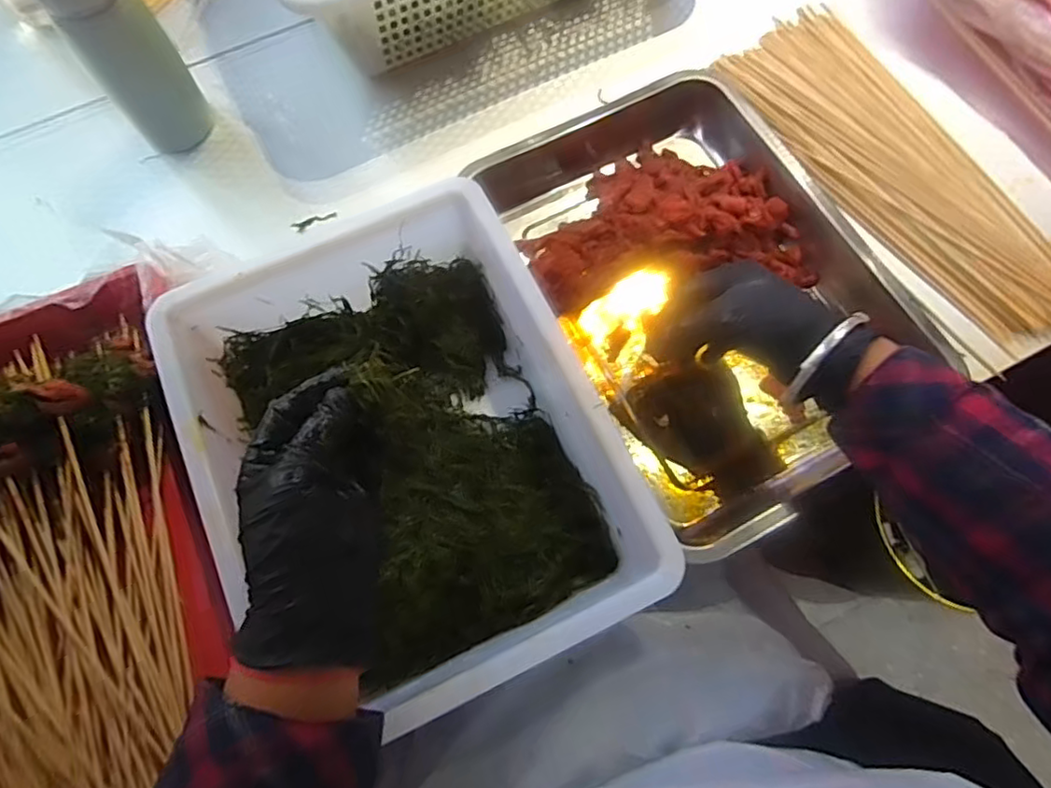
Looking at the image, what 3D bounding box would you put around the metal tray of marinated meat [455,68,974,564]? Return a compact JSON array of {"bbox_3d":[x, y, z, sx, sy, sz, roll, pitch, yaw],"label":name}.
[{"bbox_3d":[0.150,-0.102,0.491,0.262,0.059,0.369,-27,74,-8],"label":"metal tray of marinated meat"}]

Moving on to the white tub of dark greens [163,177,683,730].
[{"bbox_3d":[-0.078,0.037,0.418,0.237,0.092,0.304,-25,73,-7],"label":"white tub of dark greens"}]

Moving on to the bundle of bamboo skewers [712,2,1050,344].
[{"bbox_3d":[0.329,-0.204,0.532,0.133,0.028,0.352,-32,74,-9],"label":"bundle of bamboo skewers"}]

